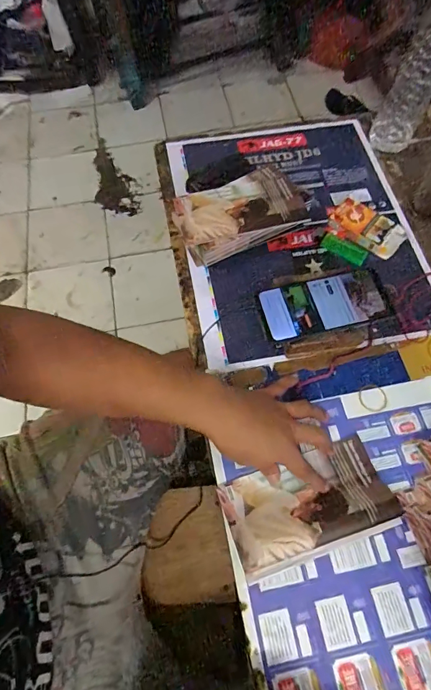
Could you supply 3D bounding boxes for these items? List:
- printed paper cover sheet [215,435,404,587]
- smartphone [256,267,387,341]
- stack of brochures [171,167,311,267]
[{"bbox_3d":[0.101,0.171,0.427,0.175,0.027,0.099,-18,67,-8],"label":"printed paper cover sheet"},{"bbox_3d":[0.132,-0.051,0.484,0.151,0.006,0.071,-13,66,-4],"label":"smartphone"},{"bbox_3d":[0.032,-0.195,0.580,0.184,0.048,0.125,-18,67,-8],"label":"stack of brochures"}]

